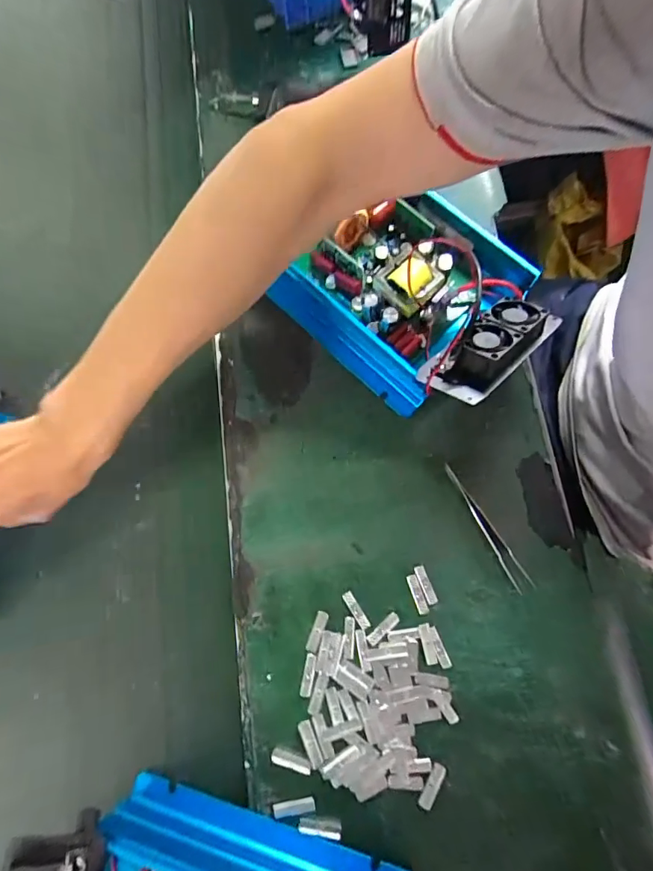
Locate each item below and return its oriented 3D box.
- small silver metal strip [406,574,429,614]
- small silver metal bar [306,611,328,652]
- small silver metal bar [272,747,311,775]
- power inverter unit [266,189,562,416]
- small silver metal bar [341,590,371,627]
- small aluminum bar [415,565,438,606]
[{"bbox_3d":[0.074,0.127,0.365,0.008,0.004,0.031,-19,76,-3],"label":"small silver metal strip"},{"bbox_3d":[-0.007,0.156,0.361,0.009,0.004,0.031,20,77,7],"label":"small silver metal bar"},{"bbox_3d":[-0.027,0.247,0.342,0.030,0.004,0.010,16,77,6],"label":"small silver metal bar"},{"bbox_3d":[0.077,-0.122,0.395,0.158,0.081,0.207,-44,79,-9],"label":"power inverter unit"},{"bbox_3d":[0.024,0.140,0.363,0.008,0.004,0.031,-32,77,-6],"label":"small silver metal bar"},{"bbox_3d":[0.080,0.120,0.365,0.009,0.004,0.031,-21,76,-3],"label":"small aluminum bar"}]

